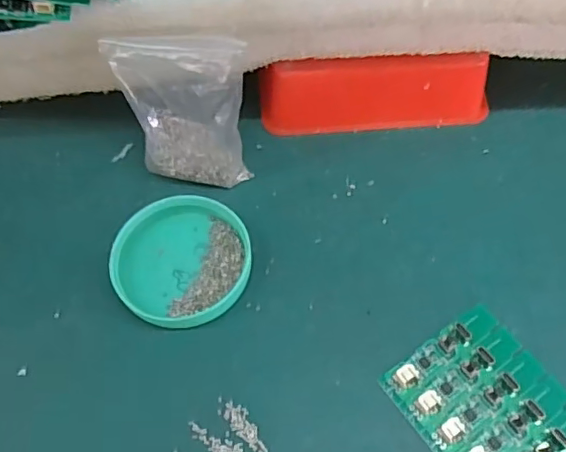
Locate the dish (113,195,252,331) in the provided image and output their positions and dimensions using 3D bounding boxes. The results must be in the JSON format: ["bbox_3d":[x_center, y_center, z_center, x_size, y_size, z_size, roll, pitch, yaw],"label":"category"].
[{"bbox_3d":[-0.048,0.015,0.275,0.063,0.016,0.066,-1,60,2],"label":"dish"}]

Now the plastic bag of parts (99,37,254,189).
[{"bbox_3d":[-0.050,-0.057,0.282,0.062,0.081,0.018,6,43,7],"label":"plastic bag of parts"}]

